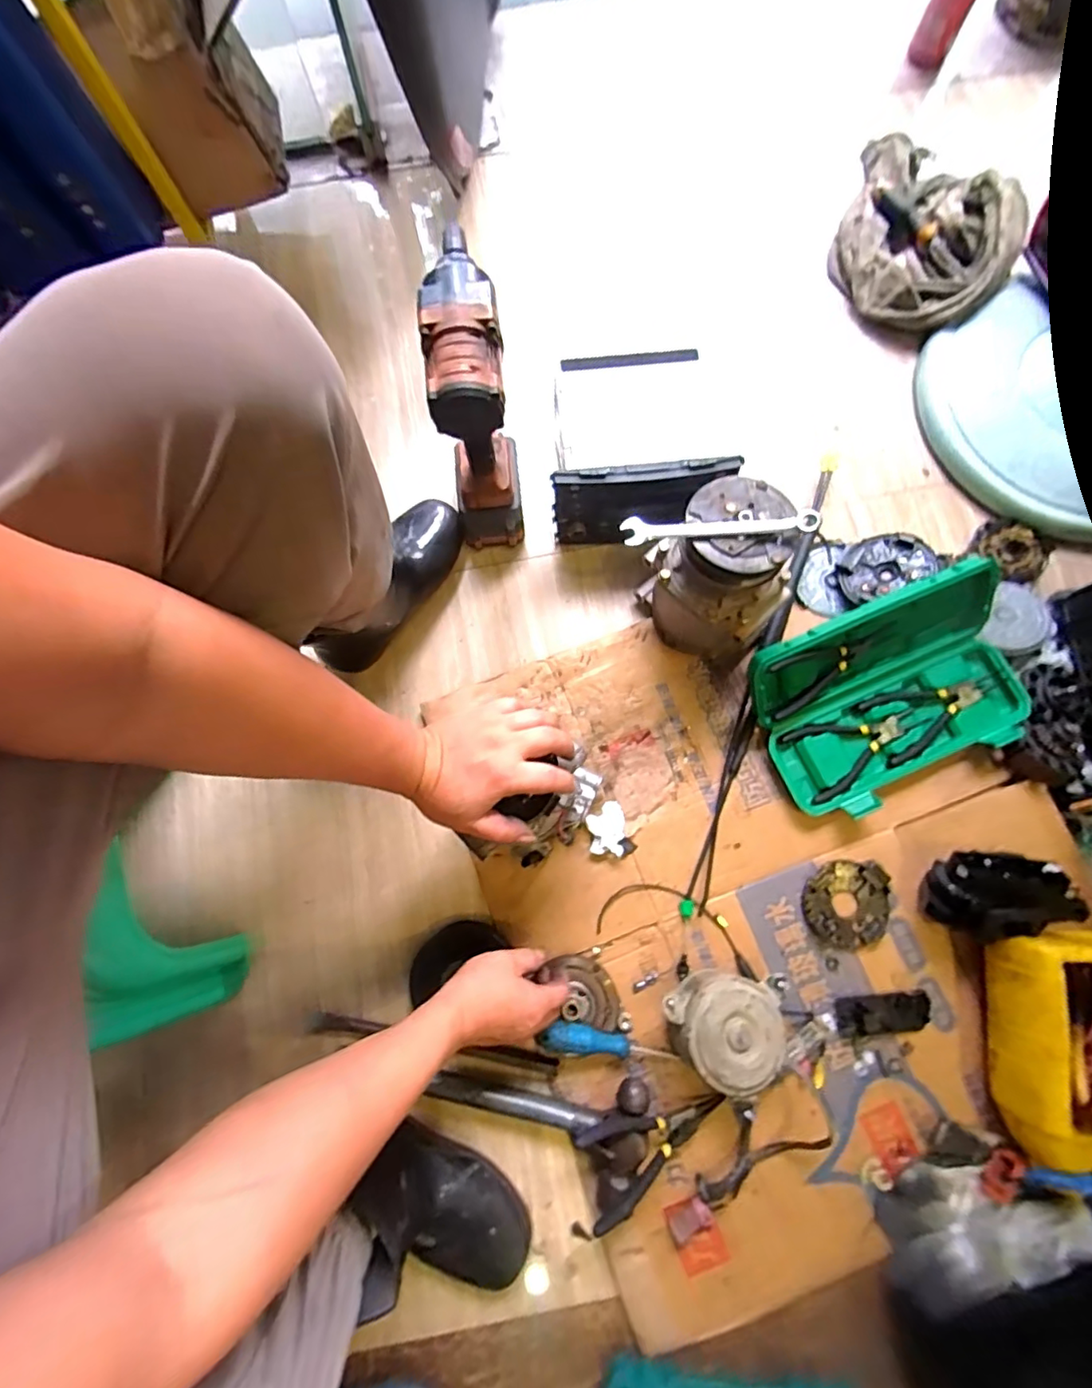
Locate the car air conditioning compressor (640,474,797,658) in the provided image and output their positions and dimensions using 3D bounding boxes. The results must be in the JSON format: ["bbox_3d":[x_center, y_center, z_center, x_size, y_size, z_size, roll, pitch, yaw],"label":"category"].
[{"bbox_3d":[0.184,-0.119,0.614,0.119,0.196,0.140,-33,80,-5],"label":"car air conditioning compressor"}]

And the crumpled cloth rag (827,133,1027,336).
[{"bbox_3d":[0.535,-0.654,0.791,0.227,0.044,0.319,22,78,6],"label":"crumpled cloth rag"}]

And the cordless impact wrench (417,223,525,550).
[{"bbox_3d":[-0.075,-0.299,0.617,0.071,0.290,0.168,-5,78,0],"label":"cordless impact wrench"}]

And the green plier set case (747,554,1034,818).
[{"bbox_3d":[0.395,-0.004,0.641,0.298,0.103,0.194,-25,79,-4],"label":"green plier set case"}]

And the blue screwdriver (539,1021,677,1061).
[{"bbox_3d":[0.066,0.364,0.585,0.145,0.021,0.028,16,77,-13],"label":"blue screwdriver"}]

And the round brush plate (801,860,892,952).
[{"bbox_3d":[0.330,0.231,0.620,0.089,0.014,0.091,0,78,1],"label":"round brush plate"}]

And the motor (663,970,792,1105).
[{"bbox_3d":[0.184,0.337,0.569,0.111,0.073,0.107,0,78,1],"label":"motor"}]

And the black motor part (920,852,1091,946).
[{"bbox_3d":[0.461,0.207,0.582,0.127,0.082,0.084,1,78,1],"label":"black motor part"}]

